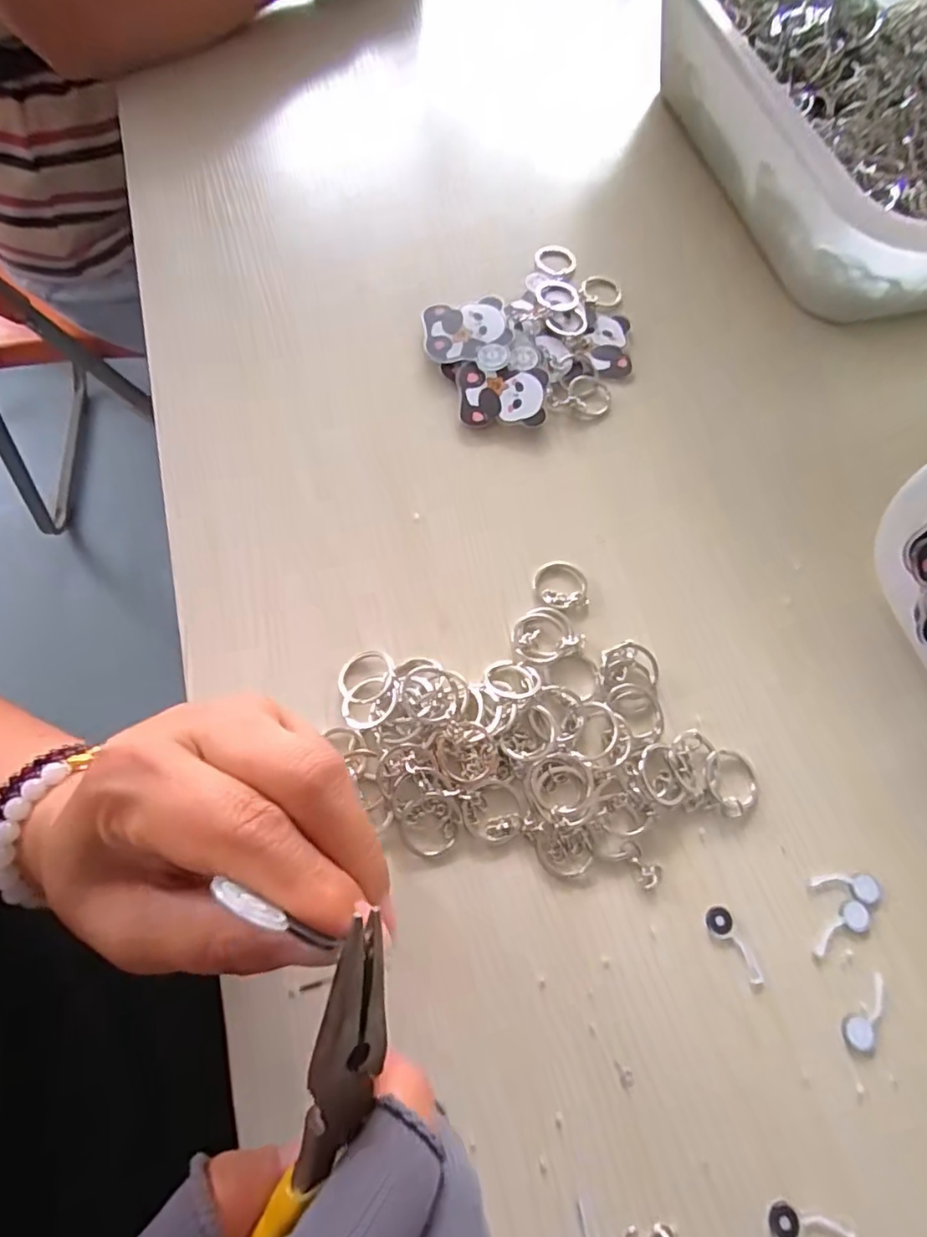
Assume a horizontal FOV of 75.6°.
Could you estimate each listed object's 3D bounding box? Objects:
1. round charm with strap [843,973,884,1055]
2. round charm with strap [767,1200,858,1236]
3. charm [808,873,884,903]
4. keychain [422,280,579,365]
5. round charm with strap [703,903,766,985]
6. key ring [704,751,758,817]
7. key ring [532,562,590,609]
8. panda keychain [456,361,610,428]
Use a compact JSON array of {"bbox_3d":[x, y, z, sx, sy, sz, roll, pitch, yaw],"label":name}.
[{"bbox_3d":[0.150,0.145,0.218,0.011,0.004,0.027,40,71,13],"label":"round charm with strap"},{"bbox_3d":[0.113,0.199,0.193,0.028,0.004,0.010,14,67,3],"label":"round charm with strap"},{"bbox_3d":[0.151,0.105,0.236,0.027,0.004,0.010,10,67,1],"label":"charm"},{"bbox_3d":[0.023,-0.170,0.335,0.098,0.008,0.041,-20,70,-11],"label":"keychain"},{"bbox_3d":[0.103,0.123,0.225,0.011,0.004,0.029,-25,71,-13],"label":"round charm with strap"},{"bbox_3d":[0.112,0.067,0.248,0.021,0.004,0.025,-29,72,-14],"label":"key ring"},{"bbox_3d":[0.045,-0.017,0.280,0.024,0.004,0.024,-7,68,-6],"label":"key ring"},{"bbox_3d":[0.038,-0.118,0.318,0.080,0.008,0.036,3,67,-2],"label":"panda keychain"}]

